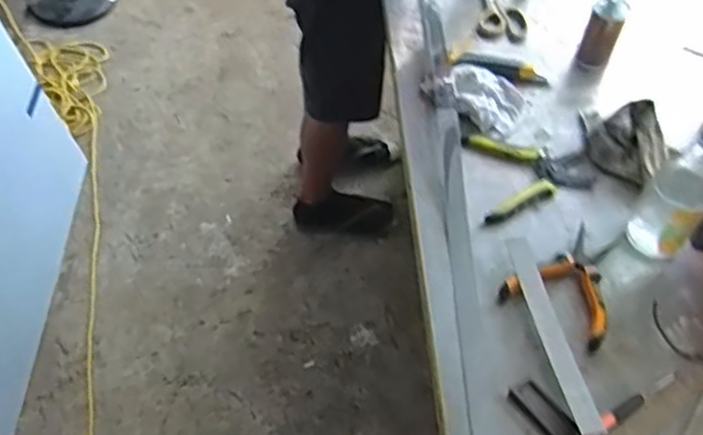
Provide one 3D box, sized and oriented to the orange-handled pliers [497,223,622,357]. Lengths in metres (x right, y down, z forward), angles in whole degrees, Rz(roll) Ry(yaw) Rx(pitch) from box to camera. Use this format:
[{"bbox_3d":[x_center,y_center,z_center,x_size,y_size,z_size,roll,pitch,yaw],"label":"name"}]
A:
[{"bbox_3d":[0.244,0.061,0.740,0.113,0.015,0.147,29,57,20],"label":"orange-handled pliers"}]

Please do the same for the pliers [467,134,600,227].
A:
[{"bbox_3d":[0.225,-0.049,0.828,0.149,0.012,0.130,-2,52,-3],"label":"pliers"}]

